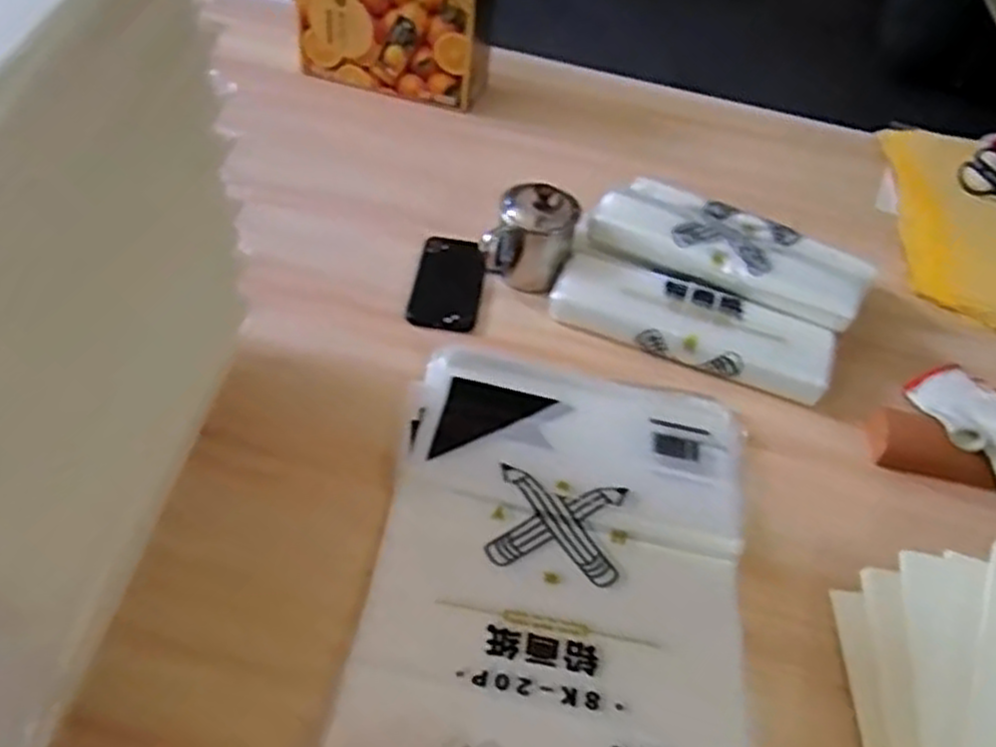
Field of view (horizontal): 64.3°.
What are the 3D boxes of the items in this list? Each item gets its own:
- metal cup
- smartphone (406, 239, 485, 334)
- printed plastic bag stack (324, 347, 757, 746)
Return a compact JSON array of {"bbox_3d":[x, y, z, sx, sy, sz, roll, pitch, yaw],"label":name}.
[{"bbox_3d":[0.037,-0.153,0.892,0.095,0.097,0.074,17,48,6],"label":"metal cup"},{"bbox_3d":[-0.055,-0.103,0.897,0.075,0.014,0.154,8,46,-1],"label":"smartphone"},{"bbox_3d":[0.052,0.172,0.625,0.296,0.019,0.461,9,48,4],"label":"printed plastic bag stack"}]

